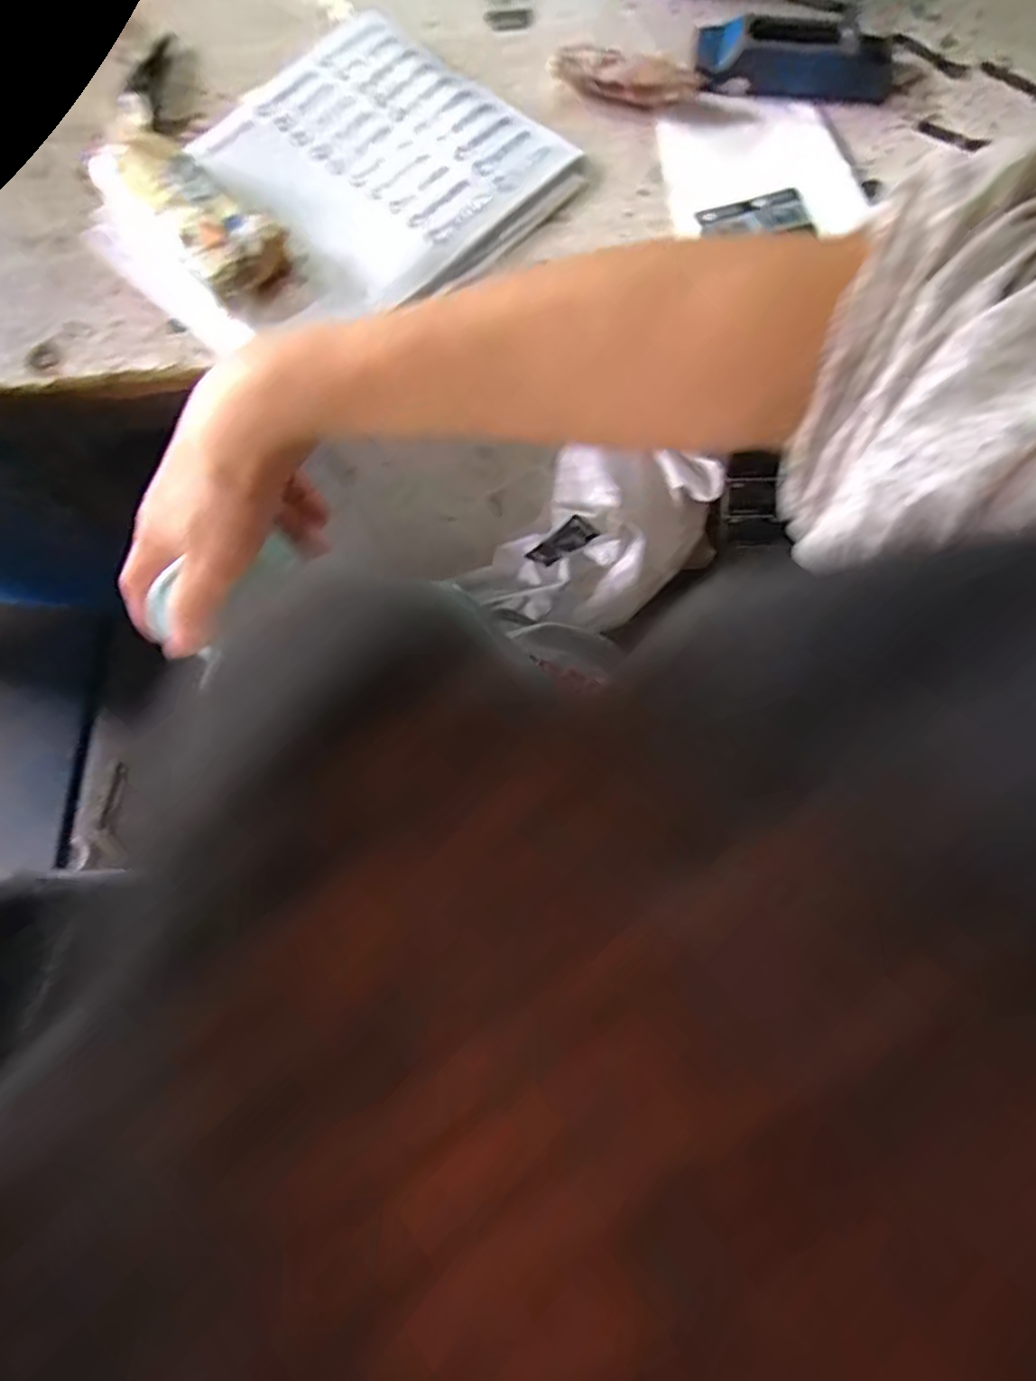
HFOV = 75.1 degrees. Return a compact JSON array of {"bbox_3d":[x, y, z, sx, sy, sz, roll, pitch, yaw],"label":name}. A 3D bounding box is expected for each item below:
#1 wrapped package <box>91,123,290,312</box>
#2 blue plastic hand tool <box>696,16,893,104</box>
[{"bbox_3d":[-0.198,-0.290,0.410,0.054,0.026,0.142,-43,79,-8],"label":"wrapped package"},{"bbox_3d":[0.183,-0.414,0.443,0.125,0.024,0.040,7,77,3],"label":"blue plastic hand tool"}]

